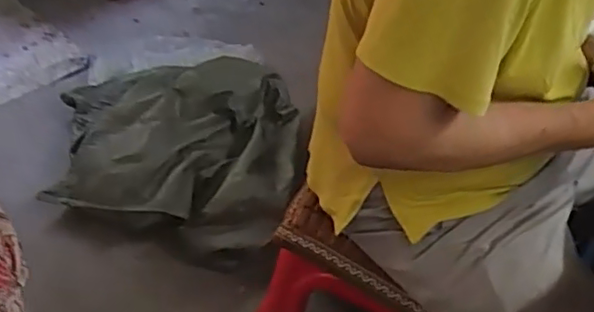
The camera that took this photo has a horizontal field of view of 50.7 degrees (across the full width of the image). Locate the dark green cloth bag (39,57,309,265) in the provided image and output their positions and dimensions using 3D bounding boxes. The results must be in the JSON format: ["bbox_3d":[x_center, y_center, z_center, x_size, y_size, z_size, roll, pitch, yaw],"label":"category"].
[{"bbox_3d":[-0.287,-0.021,1.477,0.586,0.219,0.464,7,42,-1],"label":"dark green cloth bag"}]

